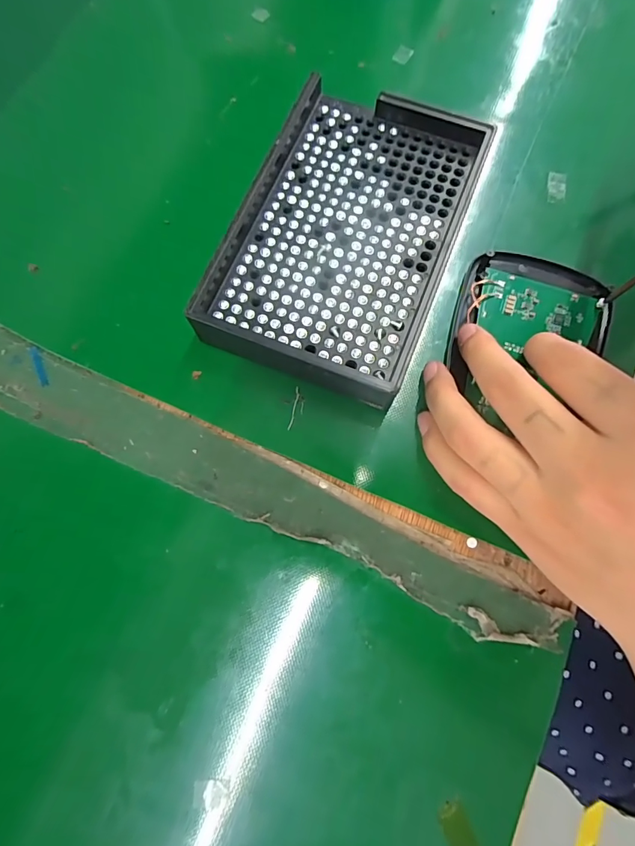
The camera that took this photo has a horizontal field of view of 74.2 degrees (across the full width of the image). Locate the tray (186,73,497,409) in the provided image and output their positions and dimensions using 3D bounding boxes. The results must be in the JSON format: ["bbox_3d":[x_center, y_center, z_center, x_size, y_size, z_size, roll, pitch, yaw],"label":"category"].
[{"bbox_3d":[0.010,-0.083,0.188,0.092,0.025,0.141,21,76,5],"label":"tray"}]

